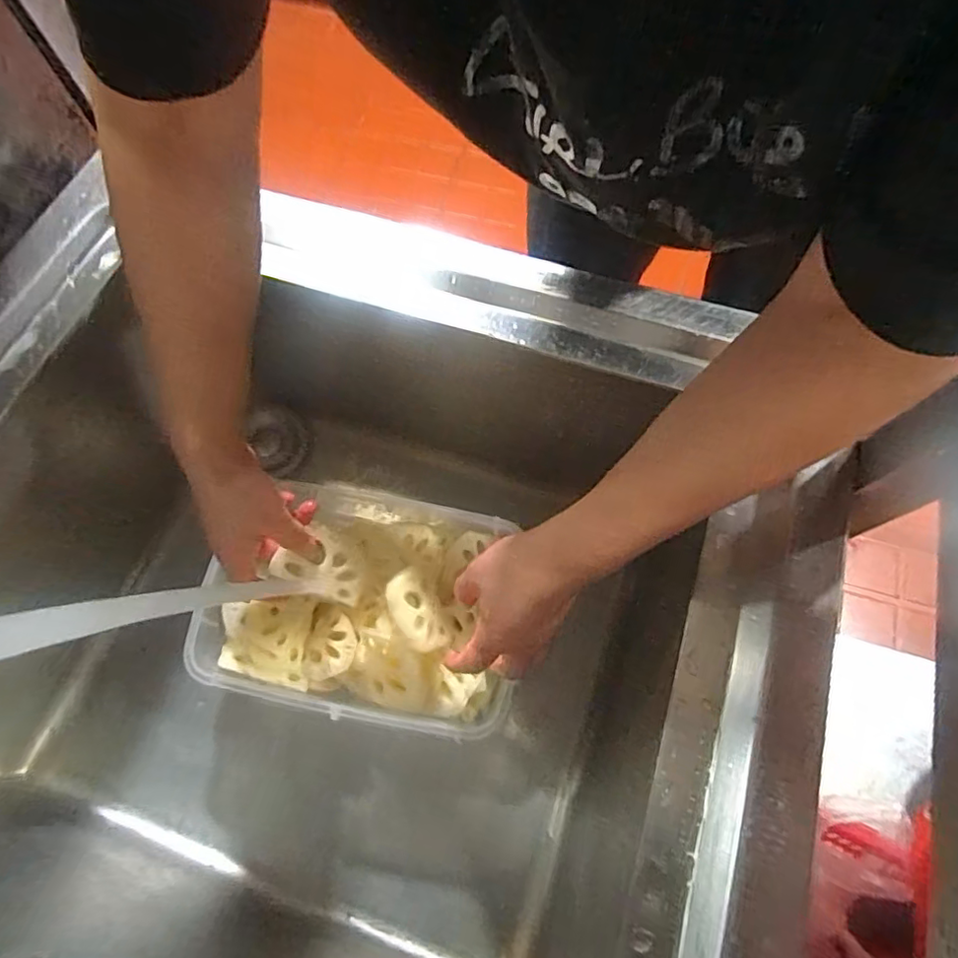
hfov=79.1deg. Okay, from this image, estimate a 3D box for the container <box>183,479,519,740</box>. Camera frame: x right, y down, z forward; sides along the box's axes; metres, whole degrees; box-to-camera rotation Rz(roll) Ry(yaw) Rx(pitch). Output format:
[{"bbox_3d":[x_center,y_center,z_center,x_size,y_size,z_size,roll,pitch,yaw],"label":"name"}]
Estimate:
[{"bbox_3d":[-0.097,0.099,0.486,0.251,0.065,0.183,9,71,4],"label":"container"}]

